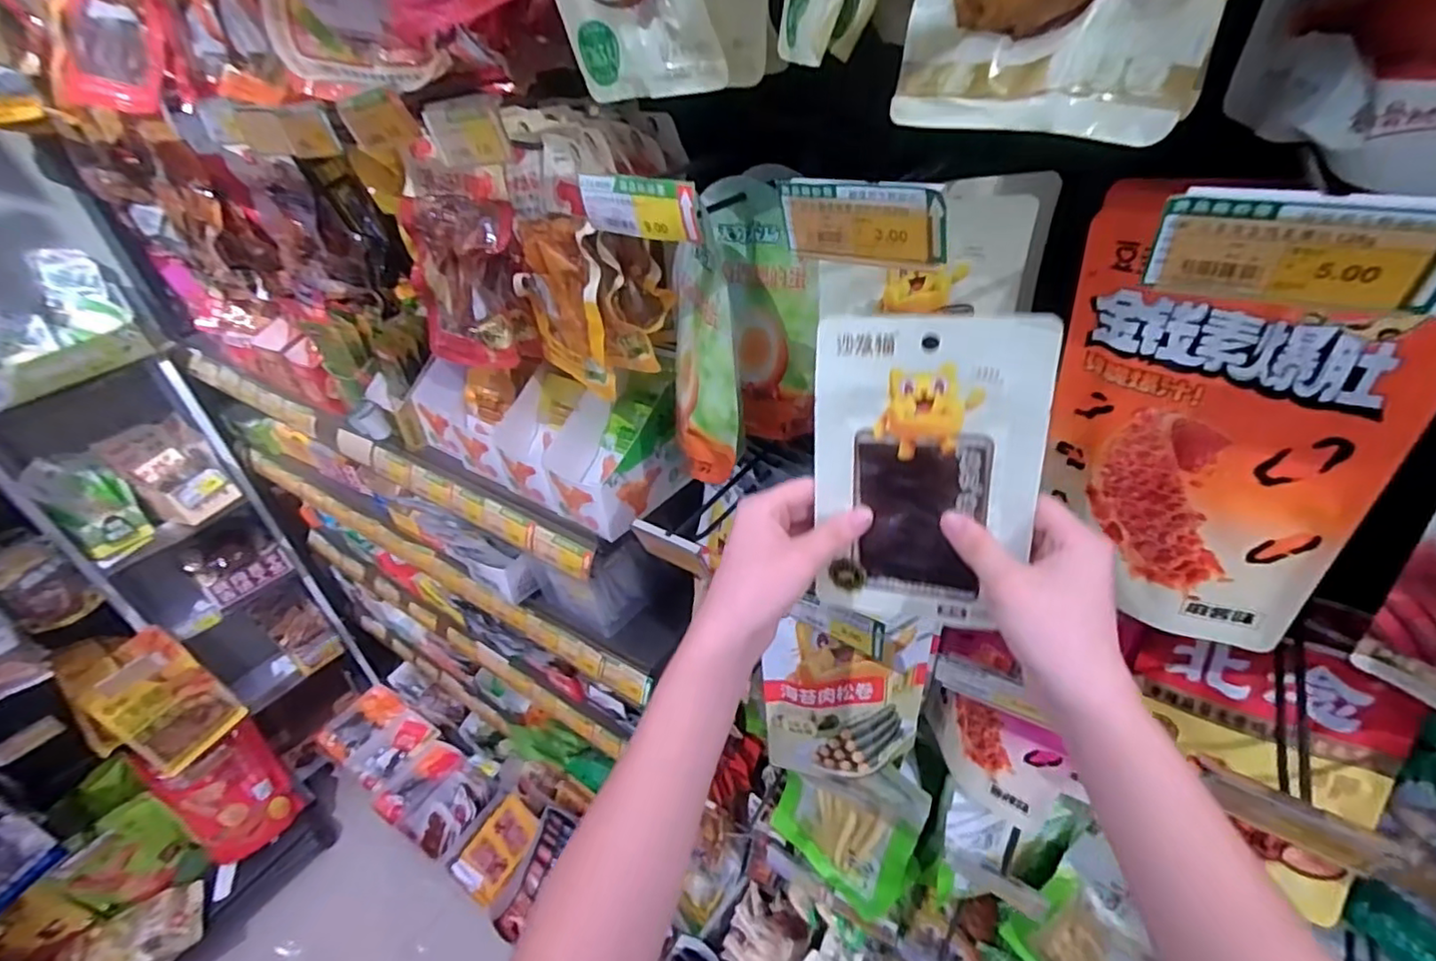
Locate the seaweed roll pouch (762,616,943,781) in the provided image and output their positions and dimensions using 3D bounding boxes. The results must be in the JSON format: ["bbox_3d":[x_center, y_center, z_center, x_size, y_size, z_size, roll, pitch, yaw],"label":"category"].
[{"bbox_3d":[0.126,0.213,0.603,0.158,0.178,0.045,-7,37,0],"label":"seaweed roll pouch"}]

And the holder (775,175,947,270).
[{"bbox_3d":[0.074,-0.130,0.324,0.087,0.048,0.008,19,61,31],"label":"holder"}]

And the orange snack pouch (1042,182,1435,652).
[{"bbox_3d":[0.274,-0.025,0.373,0.027,0.235,0.167,-27,41,-25],"label":"orange snack pouch"}]

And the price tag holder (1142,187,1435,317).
[{"bbox_3d":[0.214,-0.084,0.231,0.091,0.039,0.009,17,43,28],"label":"price tag holder"}]

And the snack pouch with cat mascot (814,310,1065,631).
[{"bbox_3d":[0.122,0.000,0.380,0.125,0.192,0.008,7,23,22],"label":"snack pouch with cat mascot"}]

